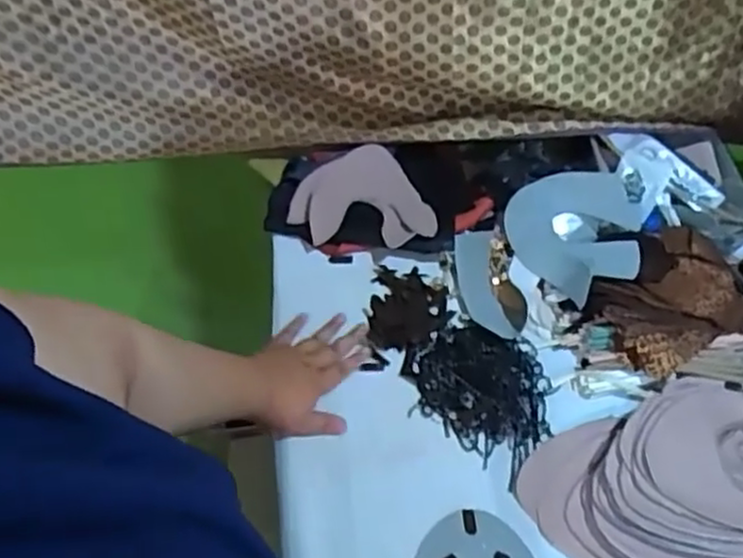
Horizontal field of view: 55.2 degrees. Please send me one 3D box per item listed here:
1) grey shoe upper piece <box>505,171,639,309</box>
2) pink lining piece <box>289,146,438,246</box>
[{"bbox_3d":[0.260,-0.065,0.927,0.167,0.072,0.204,16,53,9],"label":"grey shoe upper piece"},{"bbox_3d":[-0.012,-0.096,0.943,0.170,0.026,0.157,5,66,-10],"label":"pink lining piece"}]

